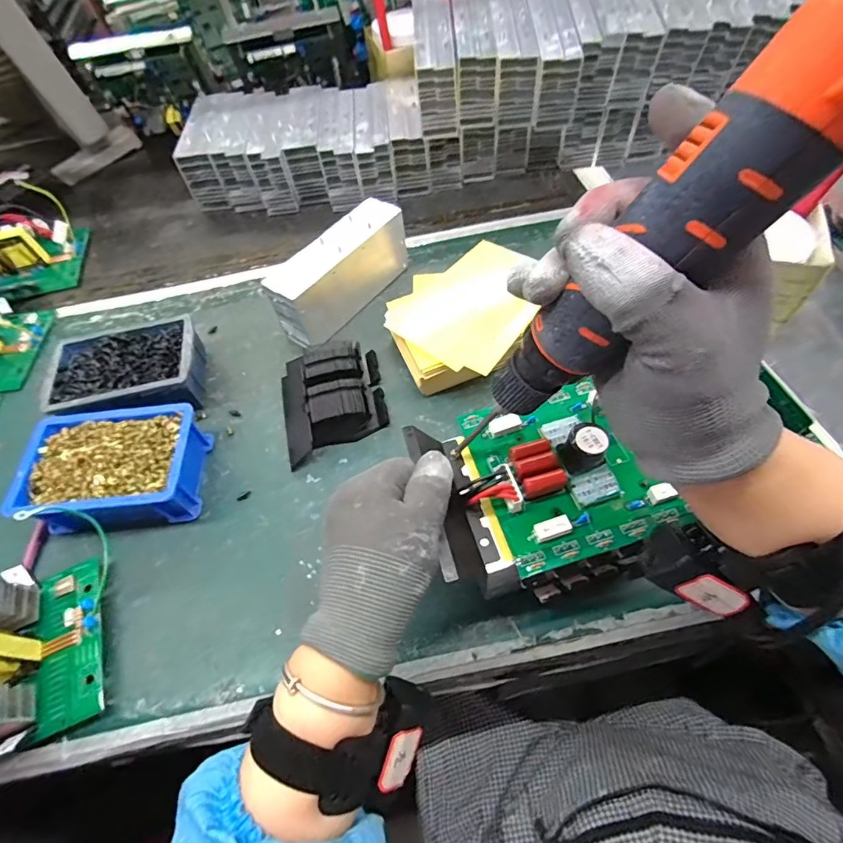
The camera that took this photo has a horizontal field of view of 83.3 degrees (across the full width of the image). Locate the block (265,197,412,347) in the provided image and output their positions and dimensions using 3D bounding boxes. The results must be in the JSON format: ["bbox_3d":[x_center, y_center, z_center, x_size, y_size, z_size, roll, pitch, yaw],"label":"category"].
[{"bbox_3d":[-0.091,-0.168,0.534,0.053,0.078,0.172,32,66,21],"label":"block"}]

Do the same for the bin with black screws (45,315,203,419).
[{"bbox_3d":[-0.302,-0.046,0.499,0.148,0.050,0.105,-13,59,-3],"label":"bin with black screws"}]

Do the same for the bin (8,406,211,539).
[{"bbox_3d":[-0.278,0.047,0.438,0.154,0.056,0.110,-7,59,1],"label":"bin"}]

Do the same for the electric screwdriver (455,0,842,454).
[{"bbox_3d":[0.088,-0.063,0.178,0.031,0.224,0.034,16,58,-15],"label":"electric screwdriver"}]

